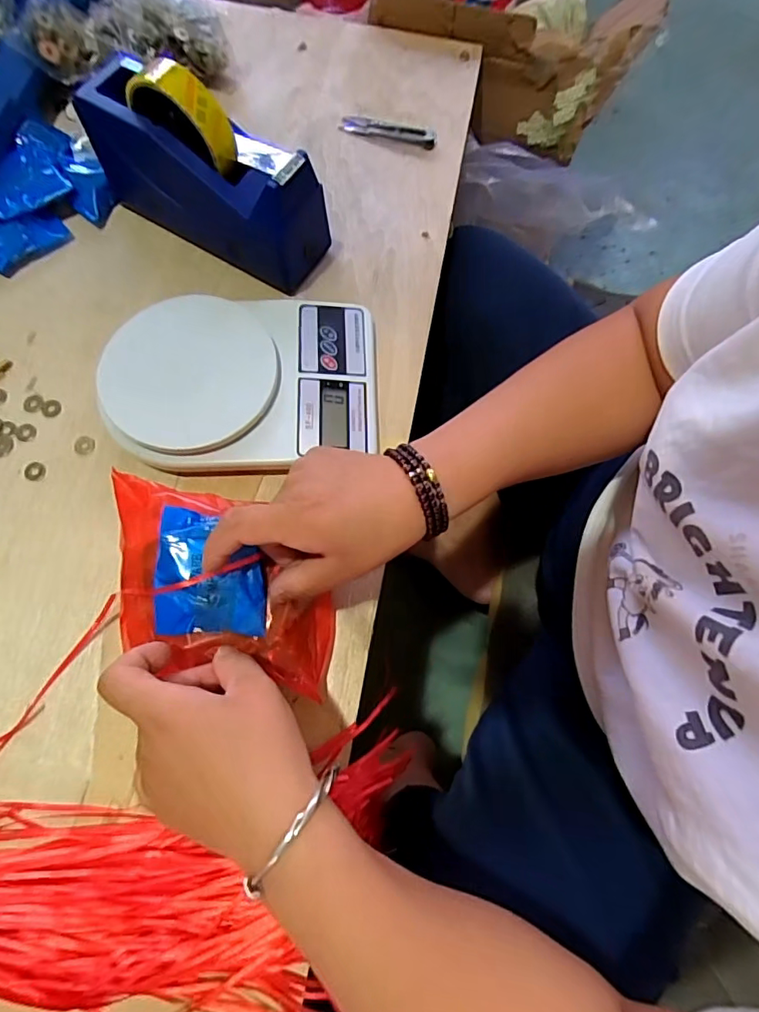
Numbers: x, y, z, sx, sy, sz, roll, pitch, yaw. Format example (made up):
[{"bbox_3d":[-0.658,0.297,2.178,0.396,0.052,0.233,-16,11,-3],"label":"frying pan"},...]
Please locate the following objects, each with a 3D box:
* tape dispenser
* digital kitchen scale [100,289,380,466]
[{"bbox_3d":[-0.141,-0.281,0.427,0.195,0.121,0.071,32,73,8],"label":"tape dispenser"},{"bbox_3d":[-0.110,-0.101,0.415,0.214,0.043,0.146,-5,72,-4],"label":"digital kitchen scale"}]

